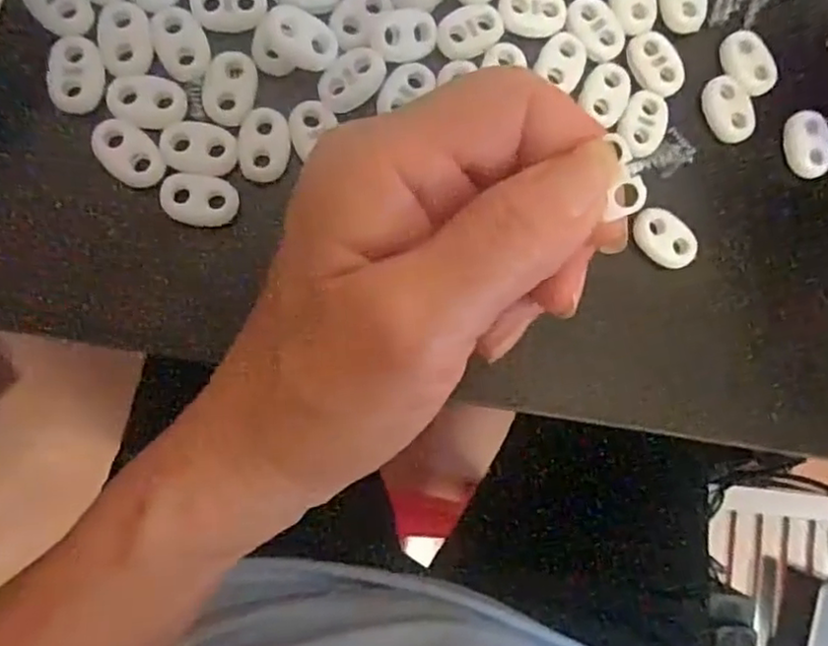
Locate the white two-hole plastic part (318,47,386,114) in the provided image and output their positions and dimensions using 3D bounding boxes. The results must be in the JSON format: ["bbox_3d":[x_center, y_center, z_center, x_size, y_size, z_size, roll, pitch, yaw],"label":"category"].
[{"bbox_3d":[-0.019,-0.075,0.206,0.022,0.004,0.015,-41,92,-8],"label":"white two-hole plastic part"}]

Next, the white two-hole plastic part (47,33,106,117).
[{"bbox_3d":[-0.099,-0.073,0.195,0.015,0.004,0.024,0,86,-7],"label":"white two-hole plastic part"}]

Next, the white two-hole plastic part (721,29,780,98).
[{"bbox_3d":[0.115,-0.089,0.227,0.015,0.004,0.023,-31,91,-8],"label":"white two-hole plastic part"}]

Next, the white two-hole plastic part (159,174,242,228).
[{"bbox_3d":[-0.064,-0.037,0.201,0.022,0.004,0.015,6,85,-7],"label":"white two-hole plastic part"}]

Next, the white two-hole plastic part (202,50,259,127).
[{"bbox_3d":[-0.056,-0.071,0.202,0.015,0.004,0.023,15,84,-6],"label":"white two-hole plastic part"}]

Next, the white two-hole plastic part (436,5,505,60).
[{"bbox_3d":[0.019,-0.094,0.214,0.022,0.004,0.015,-35,91,-8],"label":"white two-hole plastic part"}]

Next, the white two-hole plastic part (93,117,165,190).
[{"bbox_3d":[-0.084,-0.050,0.197,0.022,0.004,0.015,43,82,-3],"label":"white two-hole plastic part"}]

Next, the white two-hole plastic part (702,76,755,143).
[{"bbox_3d":[0.107,-0.073,0.227,0.015,0.005,0.022,-23,89,-8],"label":"white two-hole plastic part"}]

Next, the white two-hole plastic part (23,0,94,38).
[{"bbox_3d":[-0.106,-0.095,0.197,0.015,0.004,0.023,-44,92,-8],"label":"white two-hole plastic part"}]

